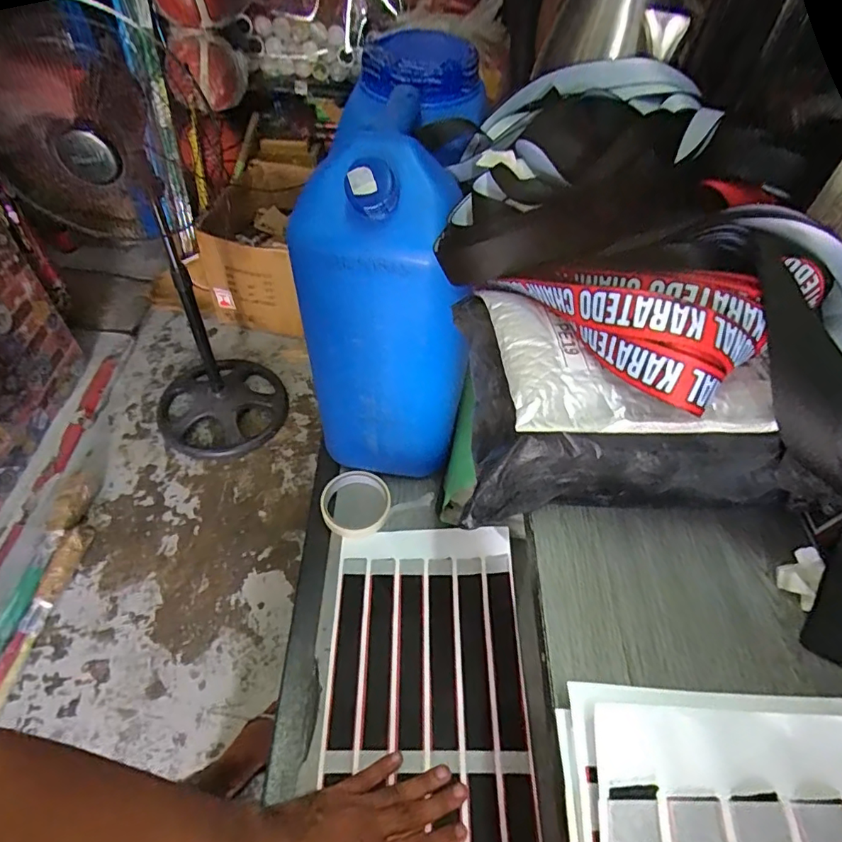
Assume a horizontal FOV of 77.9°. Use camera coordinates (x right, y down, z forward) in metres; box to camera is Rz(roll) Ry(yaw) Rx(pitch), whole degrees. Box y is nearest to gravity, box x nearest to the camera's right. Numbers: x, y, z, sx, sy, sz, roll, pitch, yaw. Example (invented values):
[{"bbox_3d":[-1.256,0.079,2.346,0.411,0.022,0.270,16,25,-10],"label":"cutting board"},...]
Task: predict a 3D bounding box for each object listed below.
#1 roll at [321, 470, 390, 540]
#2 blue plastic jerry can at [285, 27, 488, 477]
[{"bbox_3d":[-0.085,0.107,0.677,0.086,0.021,0.089,3,52,-3],"label":"roll"},{"bbox_3d":[-0.016,-0.149,0.601,0.161,0.415,0.252,13,52,5],"label":"blue plastic jerry can"}]

